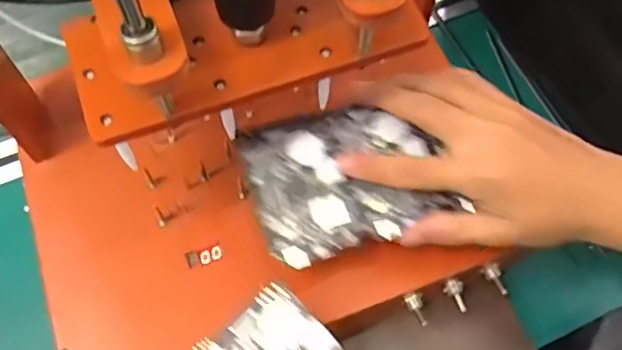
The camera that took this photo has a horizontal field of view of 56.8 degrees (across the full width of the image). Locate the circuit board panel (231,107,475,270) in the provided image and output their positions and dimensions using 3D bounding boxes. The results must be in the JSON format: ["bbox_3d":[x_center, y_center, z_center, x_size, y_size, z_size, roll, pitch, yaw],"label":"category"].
[{"bbox_3d":[0.021,0.000,0.338,0.111,0.005,0.084,-17,72,-16],"label":"circuit board panel"}]

